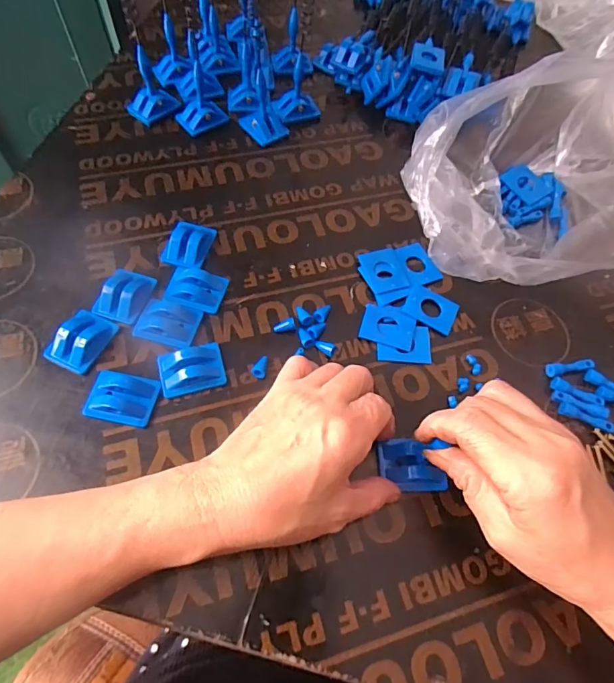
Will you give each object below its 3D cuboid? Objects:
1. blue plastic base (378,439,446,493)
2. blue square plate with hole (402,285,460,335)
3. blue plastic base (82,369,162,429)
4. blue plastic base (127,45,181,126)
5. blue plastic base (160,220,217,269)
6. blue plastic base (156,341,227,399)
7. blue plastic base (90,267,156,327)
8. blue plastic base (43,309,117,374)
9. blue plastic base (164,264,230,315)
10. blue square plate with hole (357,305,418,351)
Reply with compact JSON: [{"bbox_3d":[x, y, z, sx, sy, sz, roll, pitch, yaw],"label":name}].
[{"bbox_3d":[0.069,0.081,0.293,0.040,0.010,0.035,1,62,-3],"label":"blue plastic base"},{"bbox_3d":[0.101,-0.028,0.359,0.040,0.004,0.033,28,64,11],"label":"blue square plate with hole"},{"bbox_3d":[-0.128,0.039,0.305,0.046,0.010,0.034,12,62,2],"label":"blue plastic base"},{"bbox_3d":[-0.156,-0.251,0.433,0.034,0.056,0.044,38,66,15],"label":"blue plastic base"},{"bbox_3d":[-0.099,-0.083,0.371,0.034,0.012,0.046,14,62,3],"label":"blue plastic base"},{"bbox_3d":[-0.083,0.019,0.317,0.044,0.012,0.033,-14,64,-11],"label":"blue plastic base"},{"bbox_3d":[-0.141,-0.037,0.341,0.034,0.014,0.045,15,62,4],"label":"blue plastic base"},{"bbox_3d":[-0.164,-0.001,0.321,0.035,0.013,0.044,24,63,9],"label":"blue plastic base"},{"bbox_3d":[-0.088,-0.042,0.350,0.043,0.010,0.037,14,62,4],"label":"blue plastic base"},{"bbox_3d":[0.065,-0.013,0.349,0.042,0.004,0.035,16,62,5],"label":"blue square plate with hole"}]

